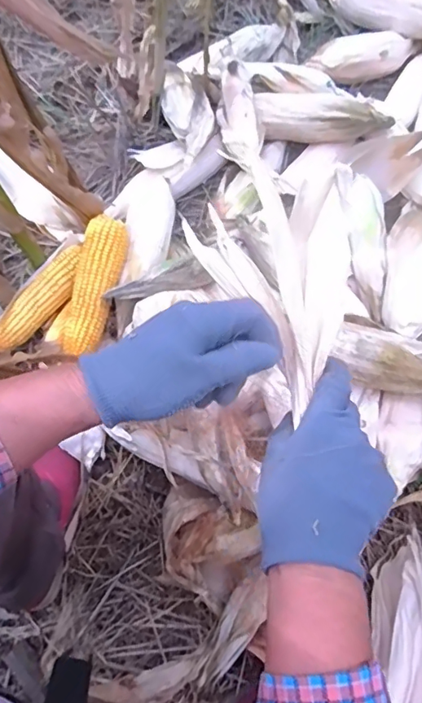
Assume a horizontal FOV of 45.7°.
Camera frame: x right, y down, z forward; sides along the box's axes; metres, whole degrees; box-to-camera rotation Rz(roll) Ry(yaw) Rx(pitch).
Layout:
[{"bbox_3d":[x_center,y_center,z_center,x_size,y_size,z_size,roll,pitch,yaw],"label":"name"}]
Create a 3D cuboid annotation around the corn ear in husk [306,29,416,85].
[{"bbox_3d":[0.286,-0.539,0.909,0.203,0.049,0.065,-8,73,-3],"label":"corn ear in husk"}]

